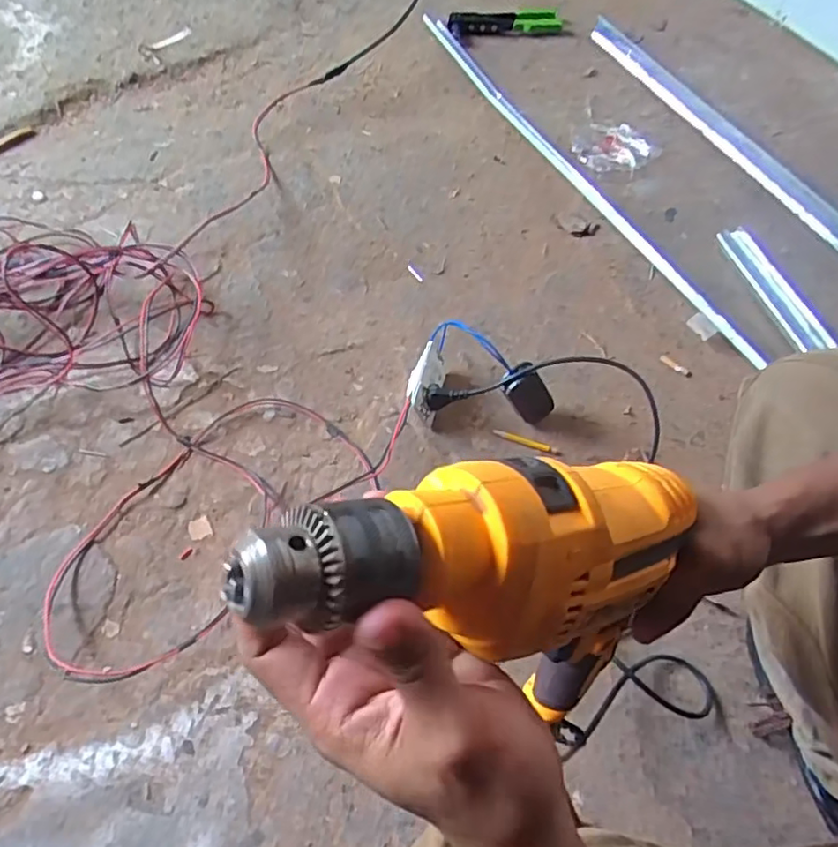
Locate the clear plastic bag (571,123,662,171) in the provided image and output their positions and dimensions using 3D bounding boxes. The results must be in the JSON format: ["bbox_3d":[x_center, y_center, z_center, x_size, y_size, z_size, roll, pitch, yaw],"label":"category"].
[{"bbox_3d":[0.359,-0.511,1.137,0.145,0.017,0.124,-8,58,-9],"label":"clear plastic bag"}]

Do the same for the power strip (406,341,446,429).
[{"bbox_3d":[0.011,-0.055,0.840,0.044,0.061,0.112,12,58,4],"label":"power strip"}]

